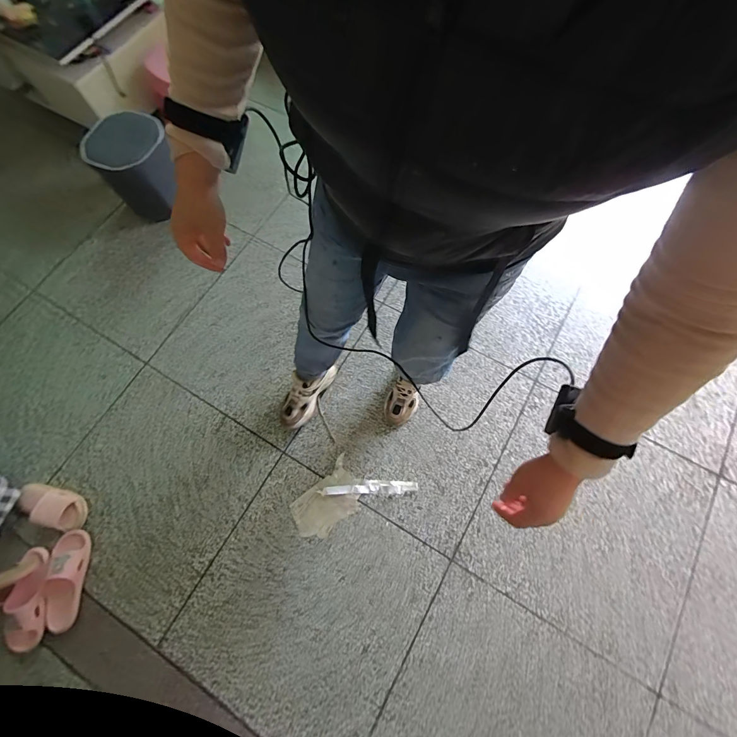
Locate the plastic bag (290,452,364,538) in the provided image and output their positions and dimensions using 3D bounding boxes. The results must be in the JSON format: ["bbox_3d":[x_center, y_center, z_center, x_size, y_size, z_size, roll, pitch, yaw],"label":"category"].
[{"bbox_3d":[-0.123,0.403,1.073,0.229,0.022,0.139,-42,76,-12],"label":"plastic bag"}]

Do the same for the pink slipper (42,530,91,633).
[{"bbox_3d":[-0.864,0.600,1.003,0.093,0.060,0.248,2,72,1],"label":"pink slipper"}]

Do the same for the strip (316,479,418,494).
[{"bbox_3d":[0.000,0.364,1.084,0.297,0.022,0.040,0,72,1],"label":"strip"}]

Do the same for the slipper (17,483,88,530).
[{"bbox_3d":[-0.962,0.414,1.066,0.219,0.053,0.094,15,72,6],"label":"slipper"}]

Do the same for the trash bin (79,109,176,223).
[{"bbox_3d":[-0.846,-0.739,1.315,0.245,0.264,0.242,9,71,4],"label":"trash bin"}]

